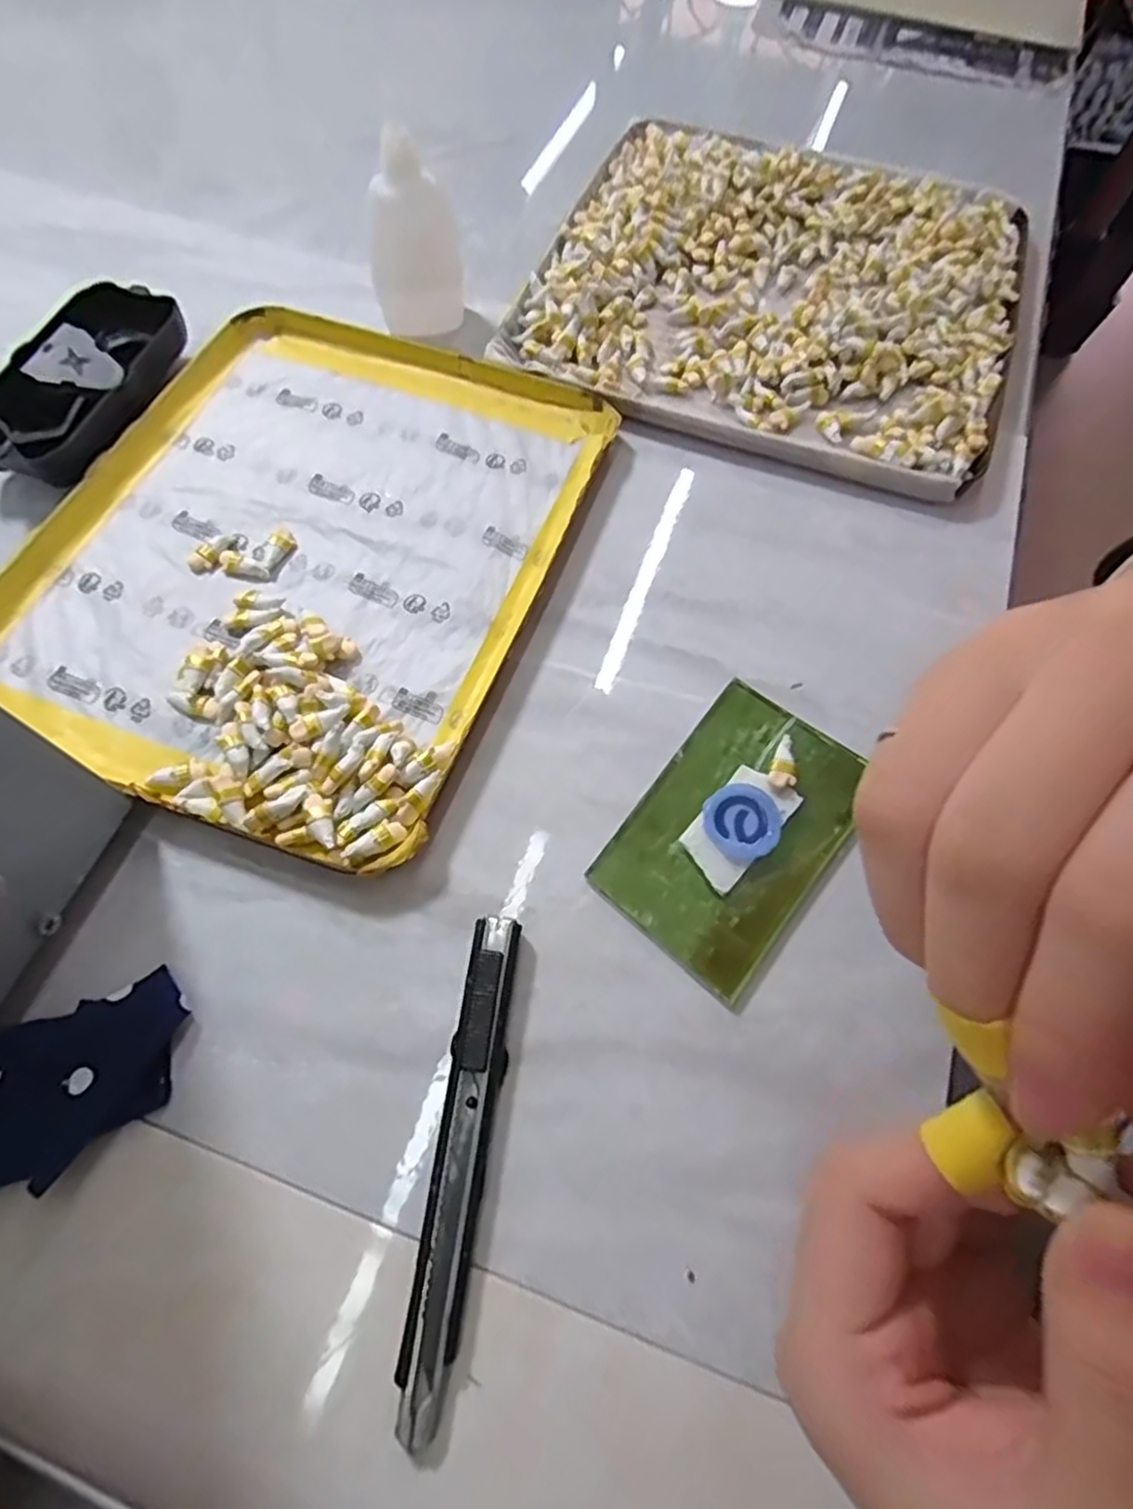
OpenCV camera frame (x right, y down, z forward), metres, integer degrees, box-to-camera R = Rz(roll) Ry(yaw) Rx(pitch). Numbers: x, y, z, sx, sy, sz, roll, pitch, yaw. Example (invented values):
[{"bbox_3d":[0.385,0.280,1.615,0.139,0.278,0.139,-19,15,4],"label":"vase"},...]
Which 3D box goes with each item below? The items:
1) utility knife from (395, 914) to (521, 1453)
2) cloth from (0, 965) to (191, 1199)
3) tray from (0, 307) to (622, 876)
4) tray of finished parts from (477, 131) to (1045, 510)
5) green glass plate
[{"bbox_3d":[-0.031,0.117,0.213,0.016,0.011,0.133,6,66,1],"label":"utility knife"},{"bbox_3d":[-0.151,0.100,0.215,0.073,0.020,0.044,-28,69,-13],"label":"cloth"},{"bbox_3d":[-0.110,-0.091,0.300,0.199,0.016,0.241,19,69,8],"label":"tray"},{"bbox_3d":[0.109,-0.244,0.372,0.235,0.017,0.220,21,67,8],"label":"tray of finished parts"},{"bbox_3d":[0.061,0.025,0.257,0.065,0.008,0.103,36,70,14],"label":"green glass plate"}]

